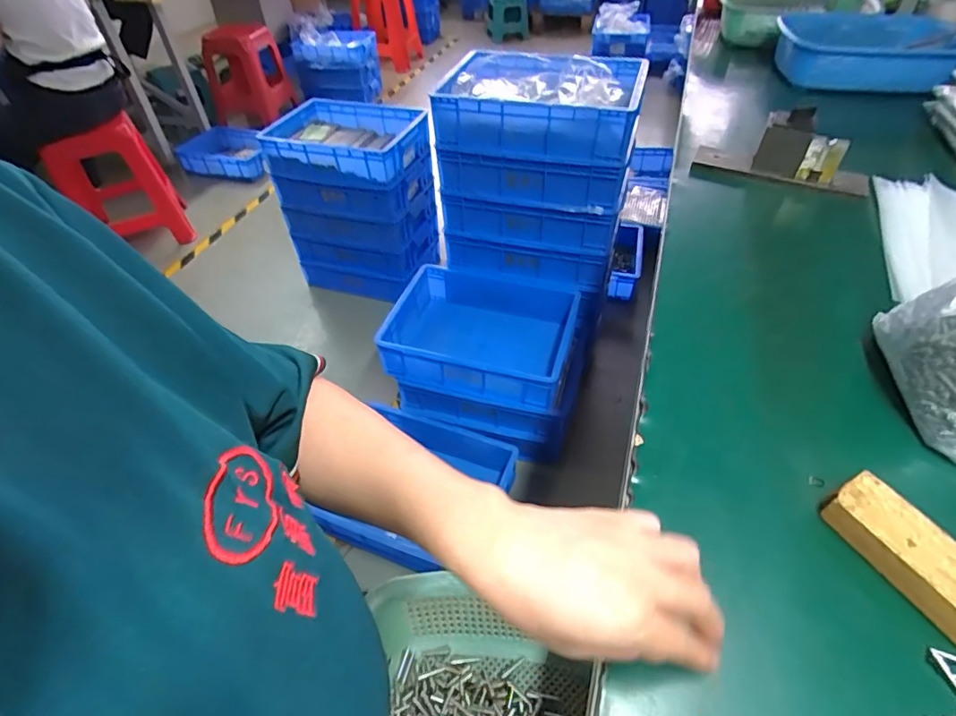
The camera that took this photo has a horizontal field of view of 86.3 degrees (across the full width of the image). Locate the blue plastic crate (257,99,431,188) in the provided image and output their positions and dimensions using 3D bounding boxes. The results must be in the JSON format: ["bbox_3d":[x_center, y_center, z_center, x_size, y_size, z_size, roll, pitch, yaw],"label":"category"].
[{"bbox_3d":[-0.388,-0.620,1.461,0.459,0.110,0.296,11,47,13],"label":"blue plastic crate"}]

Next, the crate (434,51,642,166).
[{"bbox_3d":[0.132,-0.542,1.081,0.397,0.123,0.317,13,47,15],"label":"crate"}]

